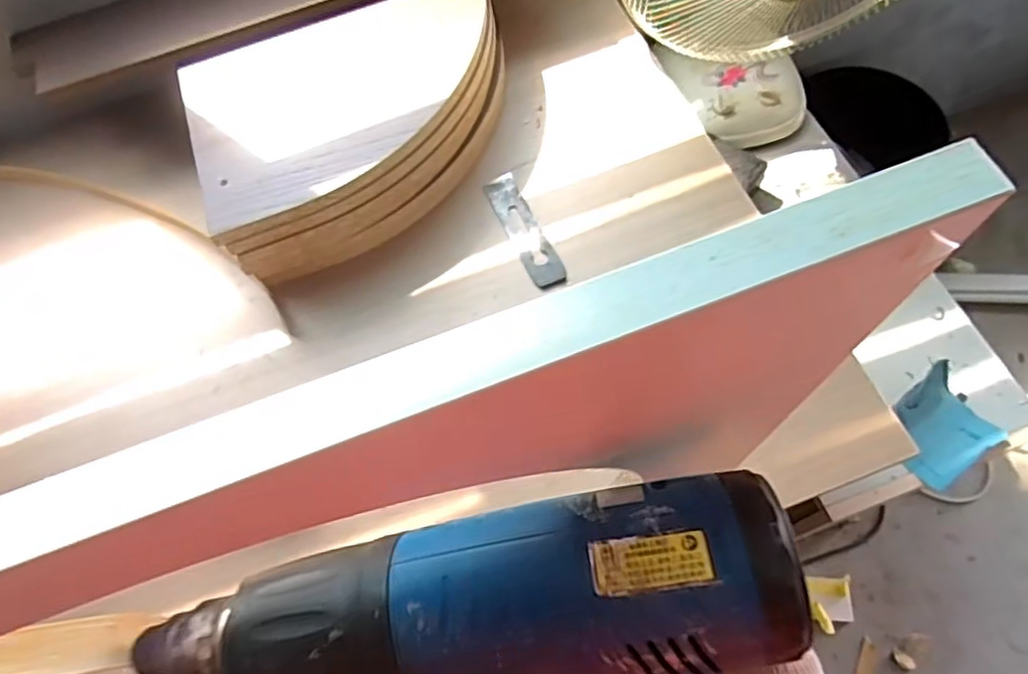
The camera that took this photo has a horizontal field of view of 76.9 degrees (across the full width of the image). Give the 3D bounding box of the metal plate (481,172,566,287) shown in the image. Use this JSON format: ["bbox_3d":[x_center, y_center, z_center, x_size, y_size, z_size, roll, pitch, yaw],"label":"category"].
[{"bbox_3d":[0.012,-0.124,0.741,0.040,0.006,0.155,-25,64,-6],"label":"metal plate"}]

